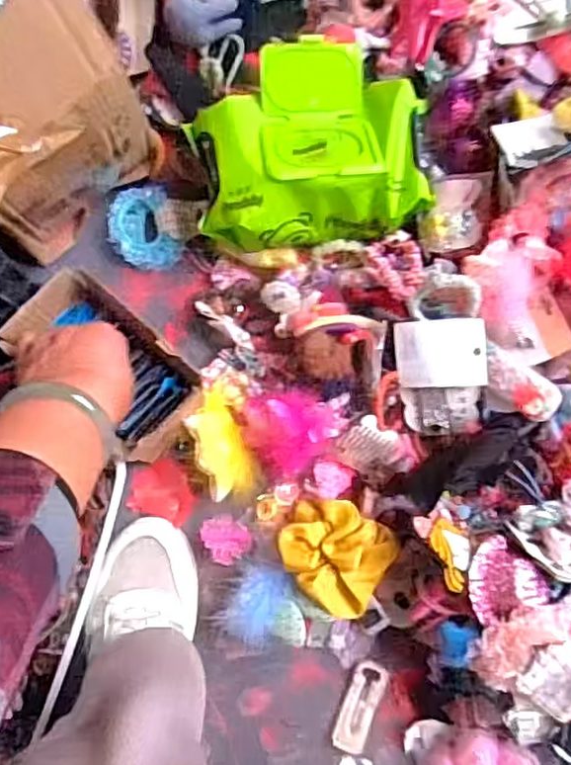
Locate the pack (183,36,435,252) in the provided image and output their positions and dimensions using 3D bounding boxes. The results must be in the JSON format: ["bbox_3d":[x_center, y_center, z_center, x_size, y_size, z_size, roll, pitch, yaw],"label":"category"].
[{"bbox_3d":[0.021,-0.200,0.574,0.195,0.080,0.150,-9,82,-3],"label":"pack"}]

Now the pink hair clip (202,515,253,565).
[{"bbox_3d":[-0.053,0.138,0.586,0.035,0.015,0.042,-44,85,-7],"label":"pink hair clip"}]

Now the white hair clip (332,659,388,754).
[{"bbox_3d":[0.066,0.283,0.578,0.030,0.008,0.075,21,81,2],"label":"white hair clip"}]

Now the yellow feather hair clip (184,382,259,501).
[{"bbox_3d":[-0.055,0.052,0.580,0.049,0.039,0.099,-19,82,-4],"label":"yellow feather hair clip"}]

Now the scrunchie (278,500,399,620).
[{"bbox_3d":[0.042,0.145,0.565,0.091,0.043,0.080,34,82,4],"label":"scrunchie"}]

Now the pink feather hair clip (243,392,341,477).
[{"bbox_3d":[-0.001,0.041,0.571,0.077,0.052,0.070,33,82,4],"label":"pink feather hair clip"}]

